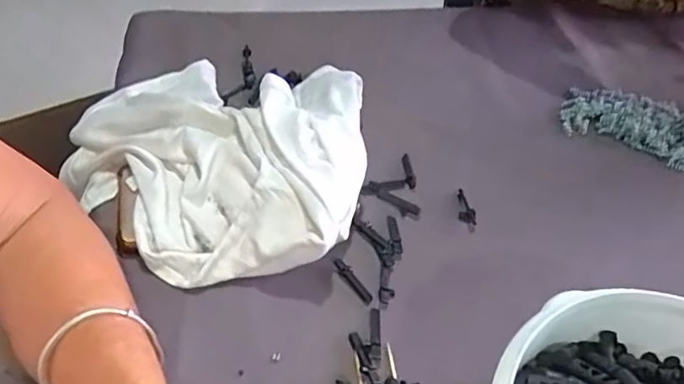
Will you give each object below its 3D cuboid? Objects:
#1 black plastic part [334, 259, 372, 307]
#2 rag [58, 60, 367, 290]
[{"bbox_3d":[0.007,0.057,0.368,0.008,0.007,0.036,-28,56,-27],"label":"black plastic part"},{"bbox_3d":[-0.095,-0.033,0.414,0.224,0.063,0.202,11,48,4],"label":"rag"}]

